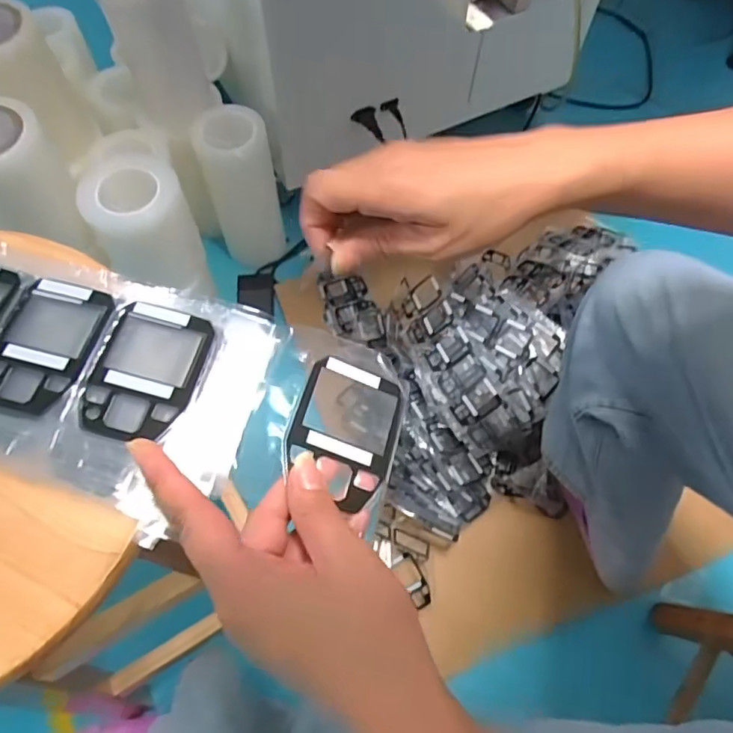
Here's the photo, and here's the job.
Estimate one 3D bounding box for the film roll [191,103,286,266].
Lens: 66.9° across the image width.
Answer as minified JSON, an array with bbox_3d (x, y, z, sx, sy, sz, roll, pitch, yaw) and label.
[{"bbox_3d":[-0.215,-0.308,0.976,0.114,0.282,0.089,-17,66,-8],"label":"film roll"}]

